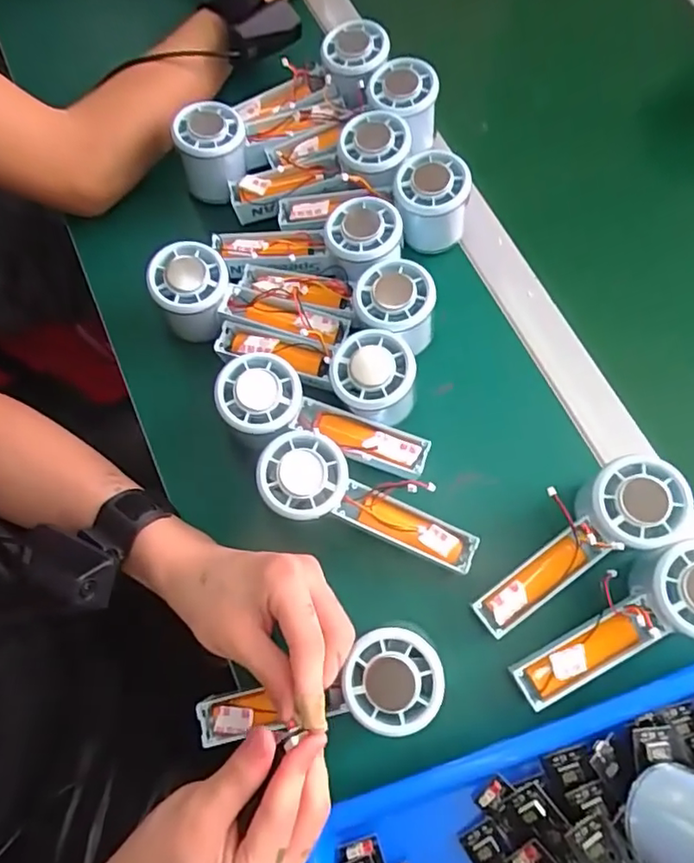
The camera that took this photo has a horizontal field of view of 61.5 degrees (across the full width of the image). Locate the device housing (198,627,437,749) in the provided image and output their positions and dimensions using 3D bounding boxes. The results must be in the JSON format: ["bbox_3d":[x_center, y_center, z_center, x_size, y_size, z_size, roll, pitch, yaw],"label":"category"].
[{"bbox_3d":[-0.018,0.158,0.349,0.153,0.025,0.054,-18,70,14],"label":"device housing"}]

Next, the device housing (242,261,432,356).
[{"bbox_3d":[-0.010,-0.101,0.441,0.155,0.051,0.055,12,70,19],"label":"device housing"}]

